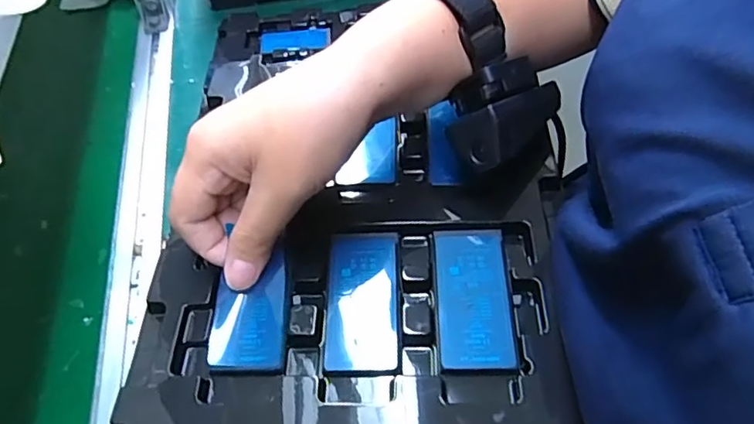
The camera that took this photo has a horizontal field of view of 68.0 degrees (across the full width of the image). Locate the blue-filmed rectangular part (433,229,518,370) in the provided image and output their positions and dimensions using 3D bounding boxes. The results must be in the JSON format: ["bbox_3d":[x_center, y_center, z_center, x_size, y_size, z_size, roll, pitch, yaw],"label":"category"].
[{"bbox_3d":[0.048,0.040,0.278,0.035,0.004,0.076,-1,53,3],"label":"blue-filmed rectangular part"}]

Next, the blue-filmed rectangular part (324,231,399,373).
[{"bbox_3d":[-0.007,0.044,0.285,0.036,0.005,0.077,-1,53,4],"label":"blue-filmed rectangular part"}]

